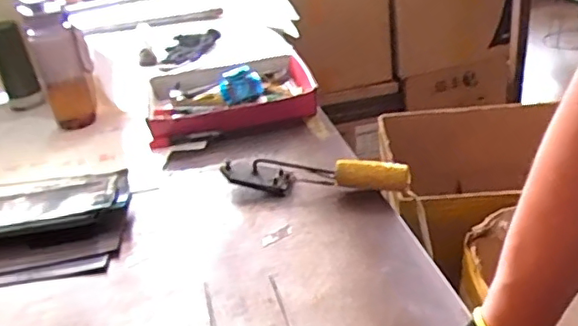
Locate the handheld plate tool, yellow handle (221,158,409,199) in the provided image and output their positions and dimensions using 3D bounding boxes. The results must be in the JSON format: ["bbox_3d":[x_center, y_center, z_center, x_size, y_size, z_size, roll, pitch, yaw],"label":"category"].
[{"bbox_3d":[0.033,0.019,0.851,0.265,0.056,0.030,0,29,13],"label":"handheld plate tool, yellow handle"}]

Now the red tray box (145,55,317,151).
[{"bbox_3d":[-0.113,-0.137,1.167,0.317,0.057,0.296,-11,29,-7],"label":"red tray box"}]

